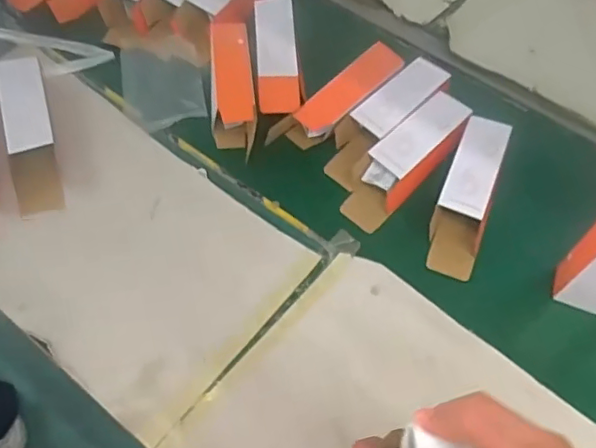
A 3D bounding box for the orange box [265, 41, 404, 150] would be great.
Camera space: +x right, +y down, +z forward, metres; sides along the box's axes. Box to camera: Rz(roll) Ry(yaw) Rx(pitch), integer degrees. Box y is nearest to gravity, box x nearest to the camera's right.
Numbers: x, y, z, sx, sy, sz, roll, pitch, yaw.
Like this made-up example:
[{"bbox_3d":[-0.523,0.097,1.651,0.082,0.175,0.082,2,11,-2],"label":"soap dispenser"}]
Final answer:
[{"bbox_3d":[0.063,-0.190,0.895,0.238,0.038,0.065,-41,68,-9],"label":"orange box"}]

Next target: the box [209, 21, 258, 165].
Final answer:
[{"bbox_3d":[-0.103,-0.215,0.907,0.065,0.051,0.223,-4,74,-5],"label":"box"}]

